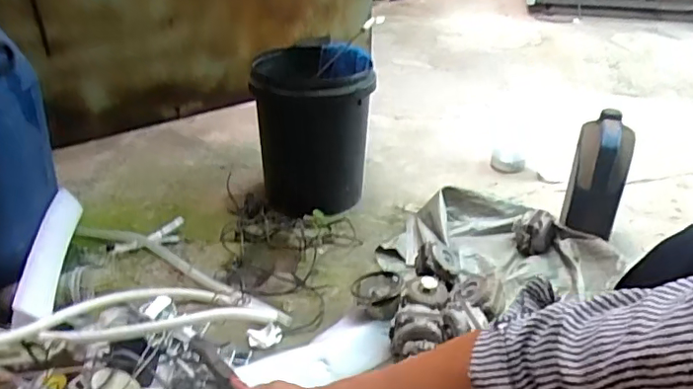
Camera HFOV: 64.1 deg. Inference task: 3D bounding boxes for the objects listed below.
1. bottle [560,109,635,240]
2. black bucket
[{"bbox_3d":[0.522,-0.058,1.139,0.105,0.271,0.106,13,-9,21],"label":"bottle"},{"bbox_3d":[-0.087,-0.187,1.441,0.299,0.333,0.324,0,30,0],"label":"black bucket"}]

